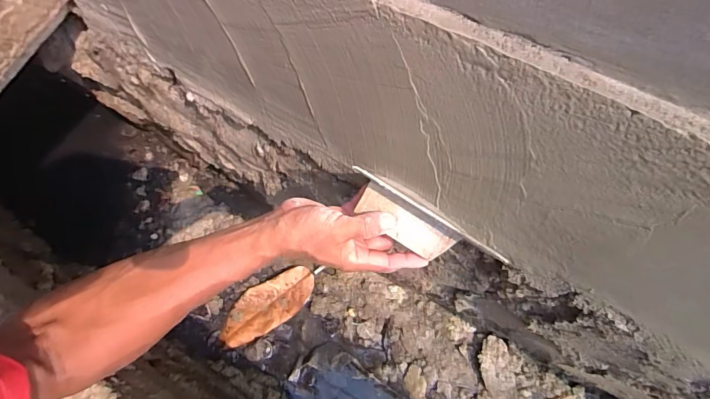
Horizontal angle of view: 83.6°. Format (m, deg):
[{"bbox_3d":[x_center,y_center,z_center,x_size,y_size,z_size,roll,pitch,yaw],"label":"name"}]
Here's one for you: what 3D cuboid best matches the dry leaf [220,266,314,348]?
[{"bbox_3d":[-0.183,0.219,0.829,0.211,0.014,0.090,-32,67,-16],"label":"dry leaf"}]

